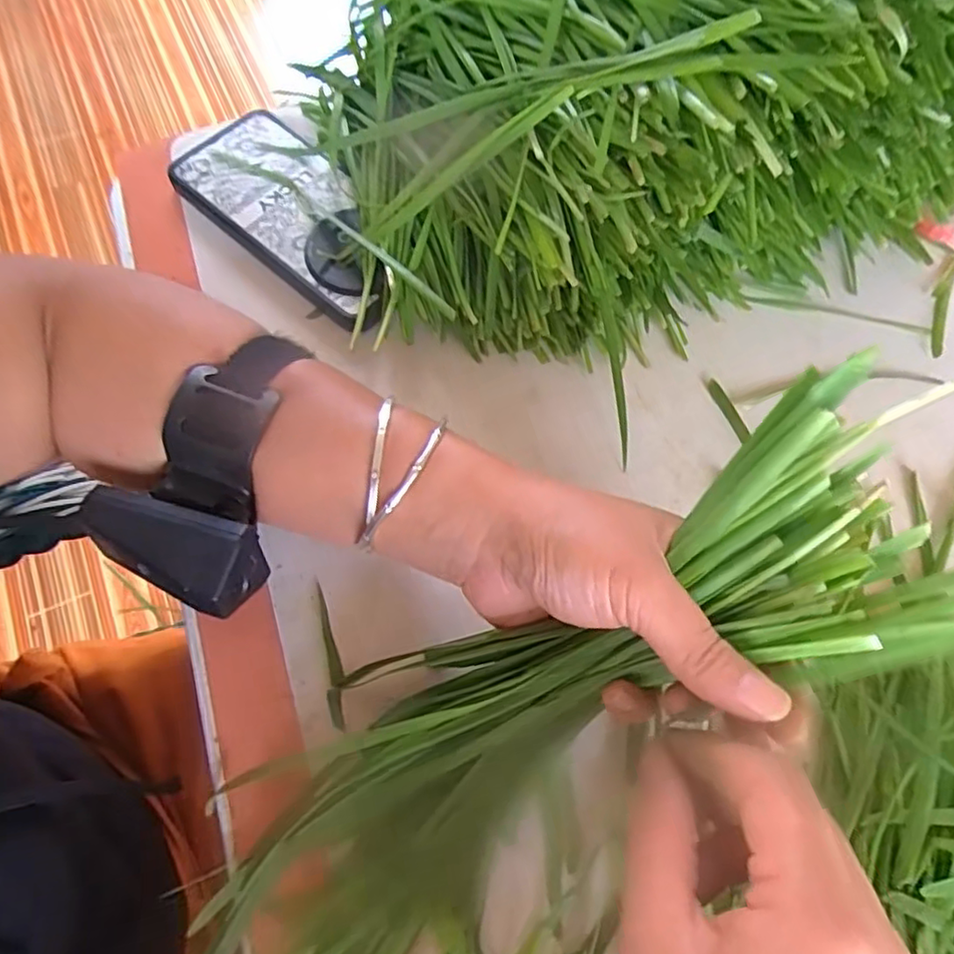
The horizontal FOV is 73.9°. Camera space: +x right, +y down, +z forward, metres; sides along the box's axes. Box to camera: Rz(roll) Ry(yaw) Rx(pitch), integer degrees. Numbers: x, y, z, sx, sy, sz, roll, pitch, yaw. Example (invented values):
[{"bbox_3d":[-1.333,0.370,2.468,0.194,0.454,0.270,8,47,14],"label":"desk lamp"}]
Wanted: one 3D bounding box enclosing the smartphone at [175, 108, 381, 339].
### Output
[{"bbox_3d":[-0.098,-0.149,0.356,0.151,0.016,0.071,41,75,13],"label":"smartphone"}]

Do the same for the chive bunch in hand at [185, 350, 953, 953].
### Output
[{"bbox_3d":[0.024,0.090,0.222,0.309,0.040,0.096,-38,71,12],"label":"chive bunch in hand"}]

